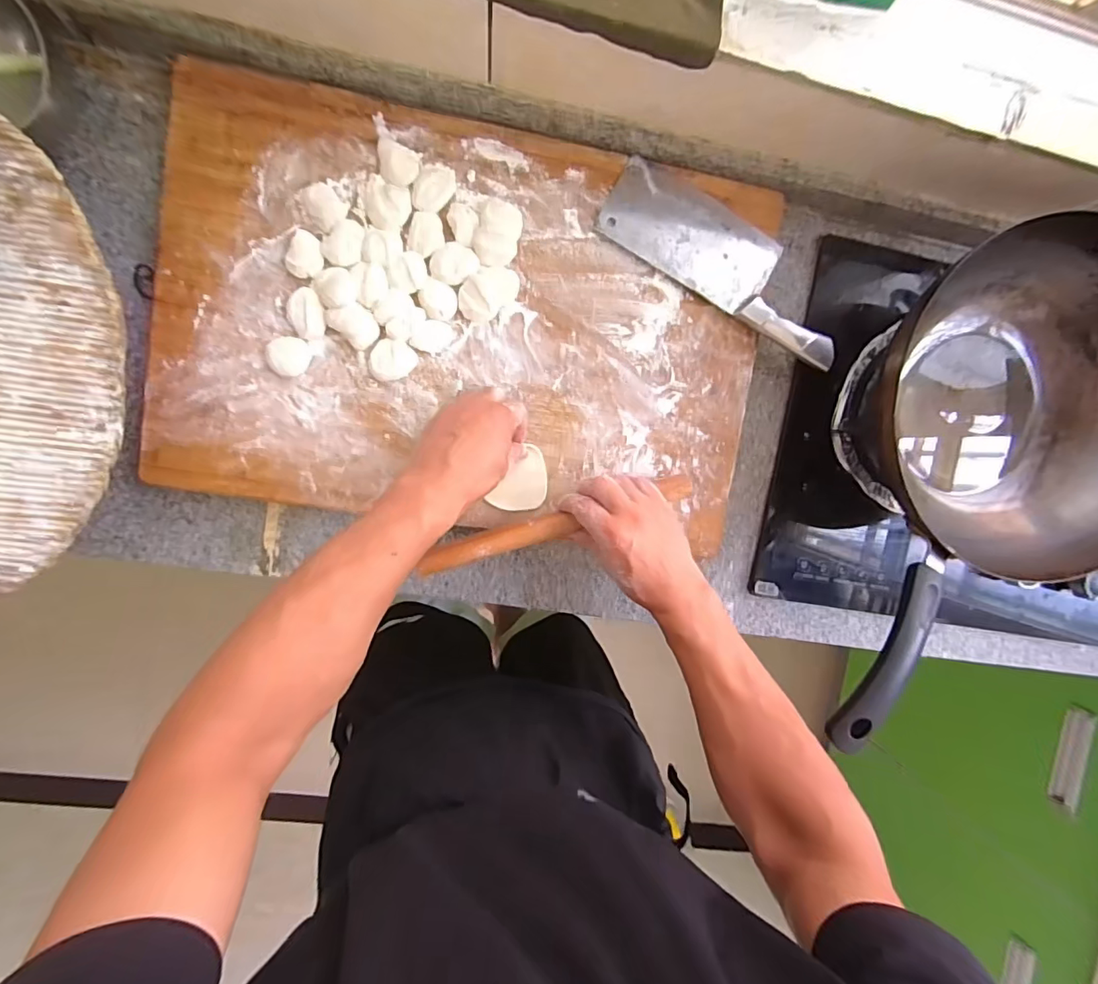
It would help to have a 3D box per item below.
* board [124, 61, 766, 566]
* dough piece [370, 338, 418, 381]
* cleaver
[{"bbox_3d":[-0.075,-0.158,0.508,0.578,0.017,0.379,8,96,-7],"label":"board"},{"bbox_3d":[-0.154,-0.129,0.499,0.040,0.011,0.042,-1,97,-6],"label":"dough piece"},{"bbox_3d":[0.187,-0.237,0.520,0.273,0.021,0.091,28,93,-9],"label":"cleaver"}]

